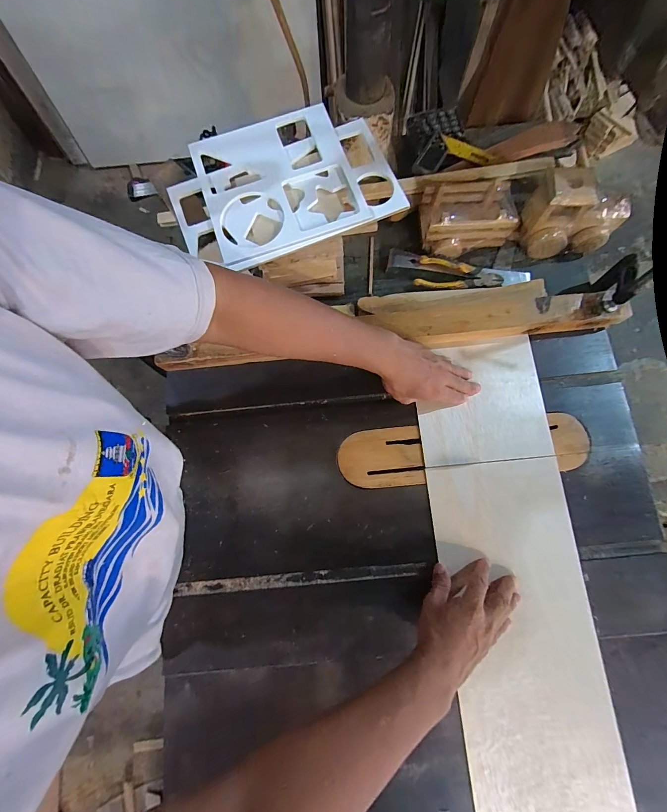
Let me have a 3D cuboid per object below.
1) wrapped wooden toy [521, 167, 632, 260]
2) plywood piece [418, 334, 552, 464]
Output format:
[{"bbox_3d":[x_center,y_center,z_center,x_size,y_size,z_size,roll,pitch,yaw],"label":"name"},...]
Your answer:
[{"bbox_3d":[0.388,-0.304,0.521,0.144,0.090,0.071,10,79,3],"label":"wrapped wooden toy"},{"bbox_3d":[0.239,-0.009,0.531,0.202,0.007,0.196,-5,79,1],"label":"plywood piece"}]

